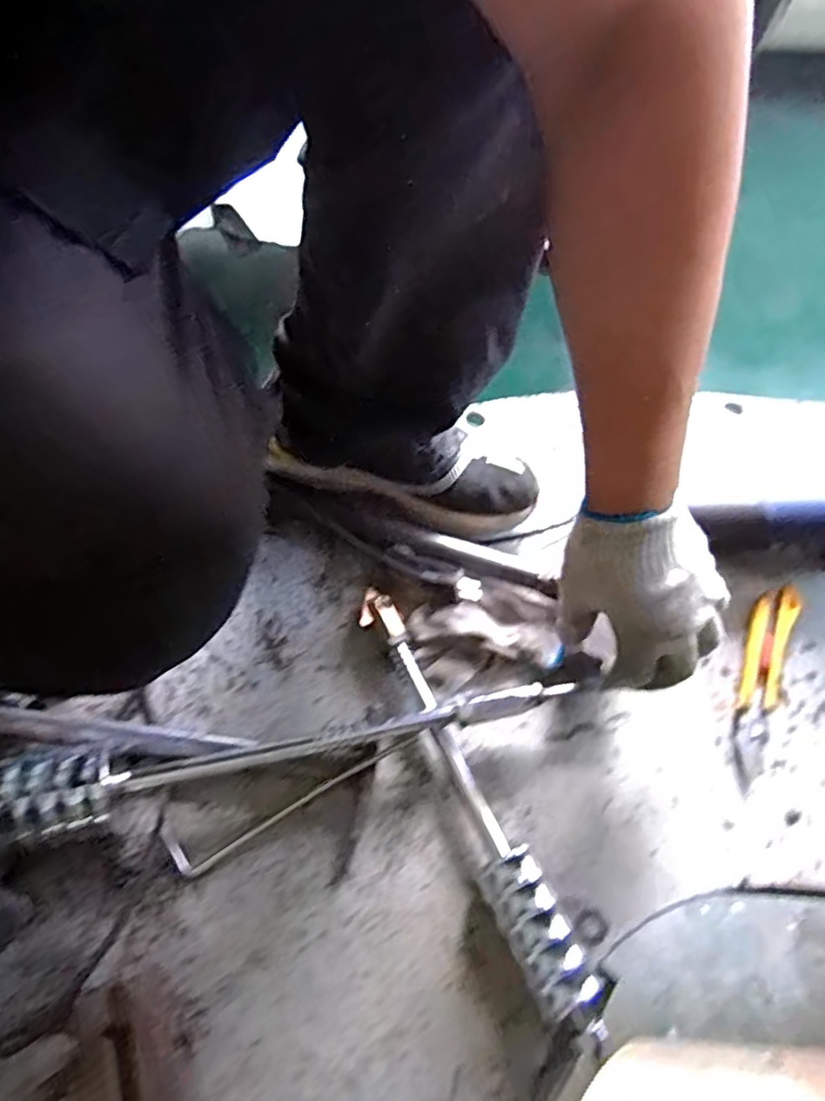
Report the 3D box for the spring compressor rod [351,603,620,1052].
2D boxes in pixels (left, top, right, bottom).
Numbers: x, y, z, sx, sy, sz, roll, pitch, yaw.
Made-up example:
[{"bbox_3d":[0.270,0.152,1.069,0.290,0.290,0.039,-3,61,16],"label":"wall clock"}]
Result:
[{"bbox_3d":[0.039,0.185,0.506,0.052,0.036,0.366,-24,65,-16],"label":"spring compressor rod"}]

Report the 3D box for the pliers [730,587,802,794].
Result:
[{"bbox_3d":[0.302,0.112,0.572,0.038,0.024,0.183,20,62,7],"label":"pliers"}]

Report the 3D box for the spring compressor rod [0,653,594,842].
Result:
[{"bbox_3d":[-0.095,0.145,0.501,0.464,0.066,0.055,-9,62,-15],"label":"spring compressor rod"}]

